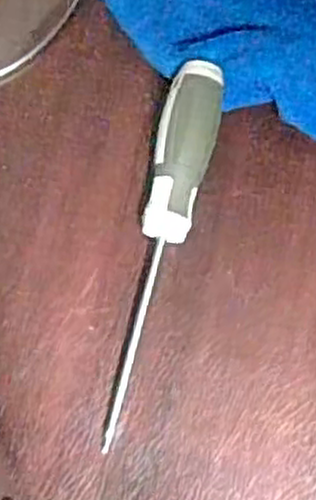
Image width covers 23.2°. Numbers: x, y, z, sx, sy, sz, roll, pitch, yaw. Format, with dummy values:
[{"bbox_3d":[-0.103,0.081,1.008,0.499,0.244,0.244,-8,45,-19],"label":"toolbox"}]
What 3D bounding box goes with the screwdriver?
[{"bbox_3d":[0.001,-0.002,0.361,0.026,0.026,0.180,11,75,10],"label":"screwdriver"}]

